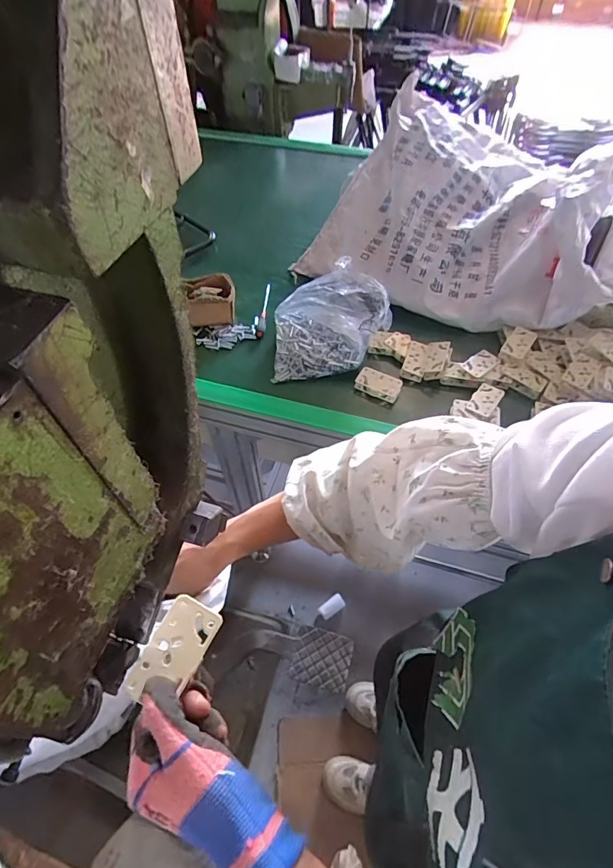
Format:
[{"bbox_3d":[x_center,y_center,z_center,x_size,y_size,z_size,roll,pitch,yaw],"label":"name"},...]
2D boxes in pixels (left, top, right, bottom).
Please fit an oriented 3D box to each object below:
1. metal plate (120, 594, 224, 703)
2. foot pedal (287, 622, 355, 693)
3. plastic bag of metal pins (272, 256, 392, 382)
[{"bbox_3d":[-0.103,0.171,0.341,0.043,0.005,0.077,31,56,-1],"label":"metal plate"},{"bbox_3d":[0.042,0.602,1.159,0.154,0.041,0.138,13,56,9],"label":"foot pedal"},{"bbox_3d":[0.043,-0.221,0.827,0.213,0.109,0.209,-3,55,-2],"label":"plastic bag of metal pins"}]

